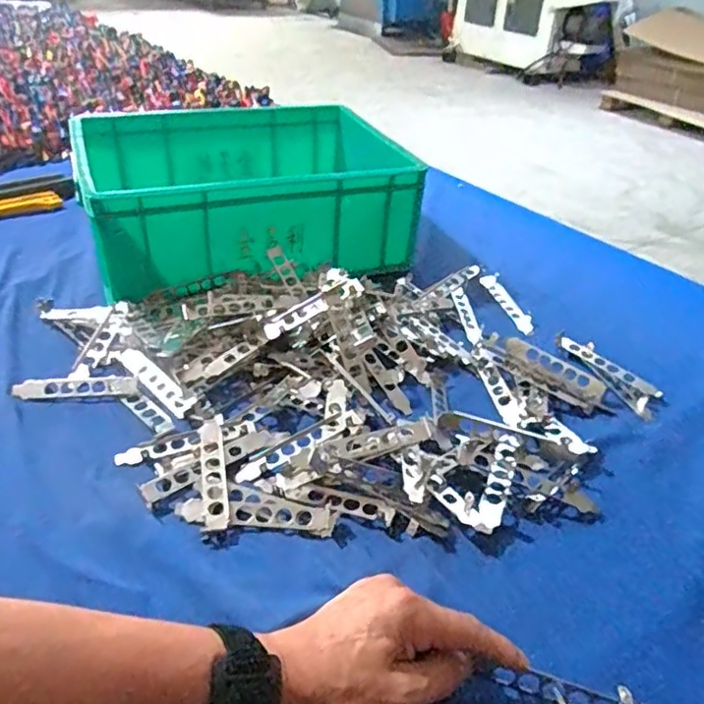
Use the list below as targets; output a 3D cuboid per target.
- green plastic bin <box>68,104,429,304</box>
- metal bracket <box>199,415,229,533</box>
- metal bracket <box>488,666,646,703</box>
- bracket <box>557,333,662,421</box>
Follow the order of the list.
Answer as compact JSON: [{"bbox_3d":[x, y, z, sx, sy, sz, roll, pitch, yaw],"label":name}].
[{"bbox_3d":[-0.143,-0.219,0.842,0.411,0.134,0.319,-12,38,-22],"label":"green plastic bin"},{"bbox_3d":[-0.116,0.095,0.517,0.020,0.008,0.130,-5,36,-12],"label":"metal bracket"},{"bbox_3d":[0.132,0.208,0.378,0.094,0.017,0.018,14,38,11],"label":"metal bracket"},{"bbox_3d":[0.276,0.024,0.665,0.036,0.026,0.130,-16,40,-26],"label":"bracket"}]

